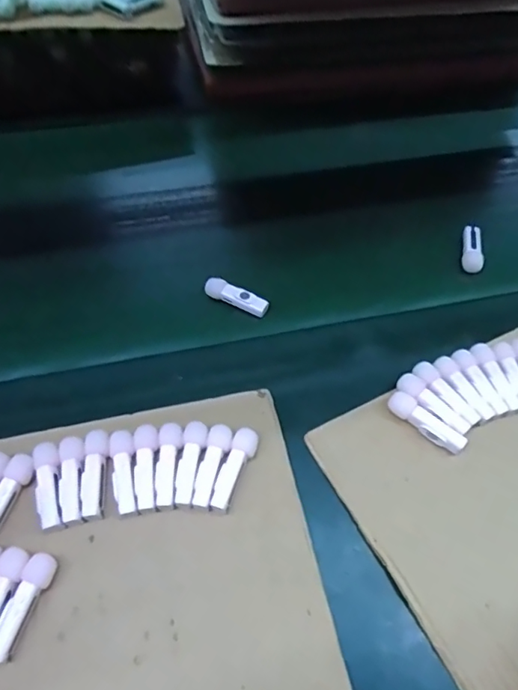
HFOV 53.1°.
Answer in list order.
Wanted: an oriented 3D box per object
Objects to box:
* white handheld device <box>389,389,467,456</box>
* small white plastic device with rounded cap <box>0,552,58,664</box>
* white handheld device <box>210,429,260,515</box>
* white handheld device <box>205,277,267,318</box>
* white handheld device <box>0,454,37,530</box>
[{"bbox_3d":[0.134,0.063,0.417,0.065,0.016,0.017,34,61,20],"label":"white handheld device"},{"bbox_3d":[-0.154,0.171,0.339,0.016,0.019,0.064,14,56,9],"label":"small white plastic device with rounded cap"},{"bbox_3d":[-0.019,0.095,0.395,0.018,0.013,0.066,21,58,13],"label":"white handheld device"},{"bbox_3d":[-0.021,-0.046,0.498,0.064,0.013,0.021,26,59,16],"label":"white handheld device"},{"bbox_3d":[-0.183,0.110,0.372,0.018,0.011,0.063,18,57,11],"label":"white handheld device"}]

